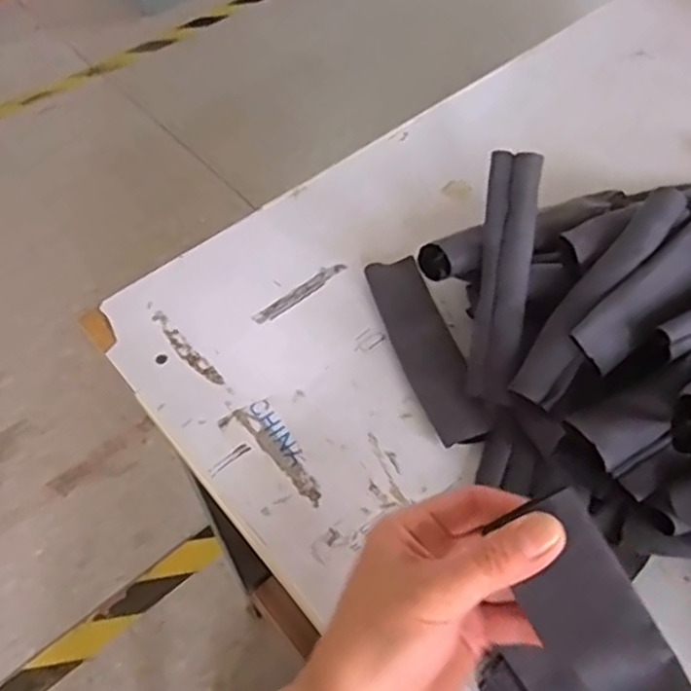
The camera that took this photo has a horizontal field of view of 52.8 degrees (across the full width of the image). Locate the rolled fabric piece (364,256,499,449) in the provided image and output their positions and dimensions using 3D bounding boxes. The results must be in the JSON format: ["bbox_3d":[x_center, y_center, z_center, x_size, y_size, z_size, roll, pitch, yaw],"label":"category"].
[{"bbox_3d":[0.053,0.000,0.465,0.039,0.019,0.147,-17,57,-10],"label":"rolled fabric piece"}]

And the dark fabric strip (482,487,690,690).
[{"bbox_3d":[0.104,0.123,0.273,0.042,0.018,0.124,-37,57,20],"label":"dark fabric strip"}]

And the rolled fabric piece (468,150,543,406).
[{"bbox_3d":[0.098,-0.042,0.433,0.029,0.022,0.152,6,93,4],"label":"rolled fabric piece"}]

